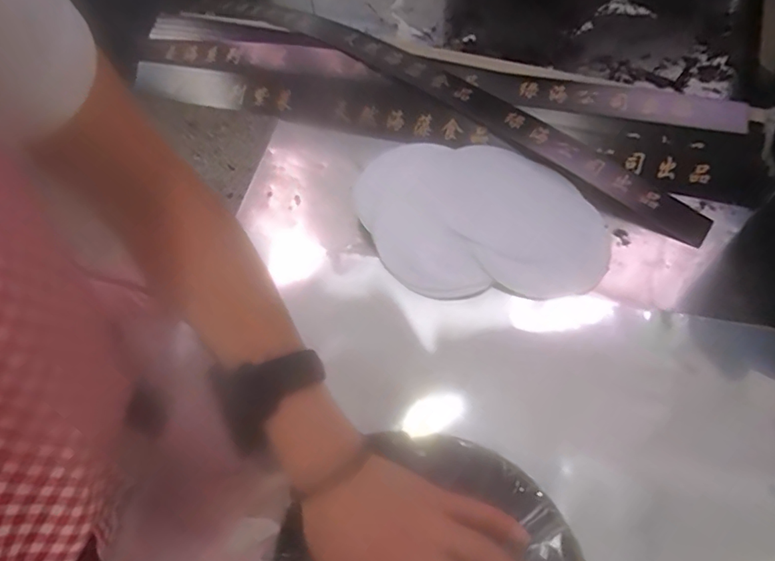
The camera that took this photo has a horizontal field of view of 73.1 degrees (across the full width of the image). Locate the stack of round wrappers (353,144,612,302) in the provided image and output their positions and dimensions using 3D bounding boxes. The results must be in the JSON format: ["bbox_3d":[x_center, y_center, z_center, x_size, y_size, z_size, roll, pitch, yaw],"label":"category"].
[{"bbox_3d":[0.083,-0.058,0.483,0.225,0.018,0.158,7,61,9],"label":"stack of round wrappers"}]

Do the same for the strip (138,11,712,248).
[{"bbox_3d":[0.011,-0.192,0.560,0.629,0.018,0.121,19,81,14],"label":"strip"}]

